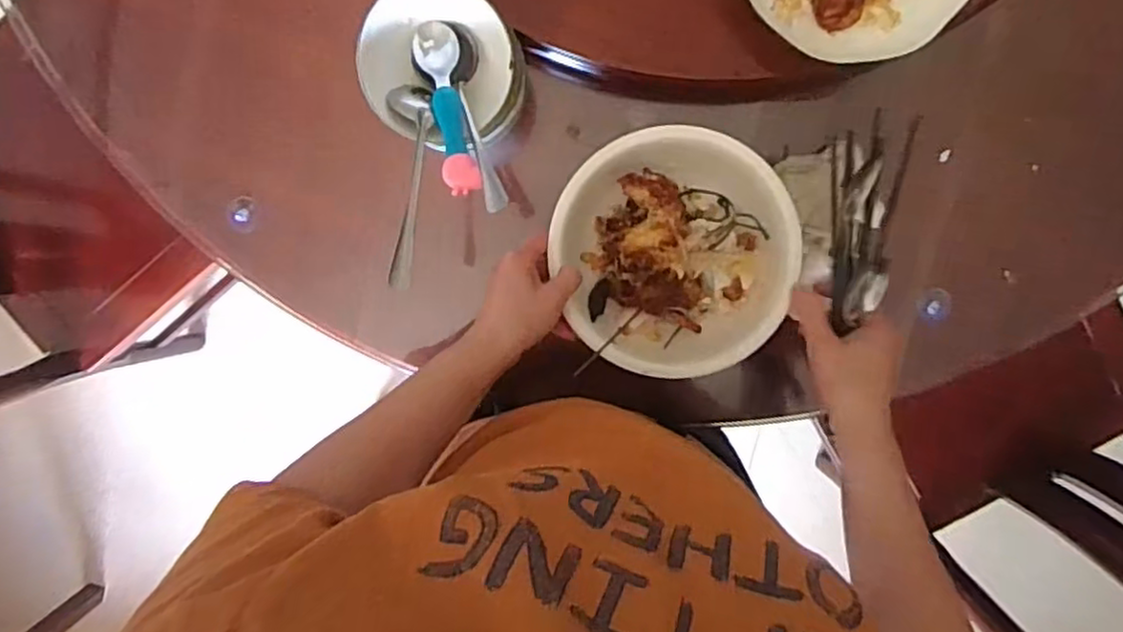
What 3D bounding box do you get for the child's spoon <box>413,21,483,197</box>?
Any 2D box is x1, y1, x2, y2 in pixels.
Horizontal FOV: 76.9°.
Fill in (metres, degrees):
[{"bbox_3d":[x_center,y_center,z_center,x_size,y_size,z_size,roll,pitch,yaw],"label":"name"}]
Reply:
[{"bbox_3d":[-0.084,-0.156,0.528,0.032,0.018,0.142,-13,71,-1],"label":"child's spoon"}]

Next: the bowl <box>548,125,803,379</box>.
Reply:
[{"bbox_3d":[0.091,-0.054,0.586,0.182,0.069,0.196,0,98,-3],"label":"bowl"}]

